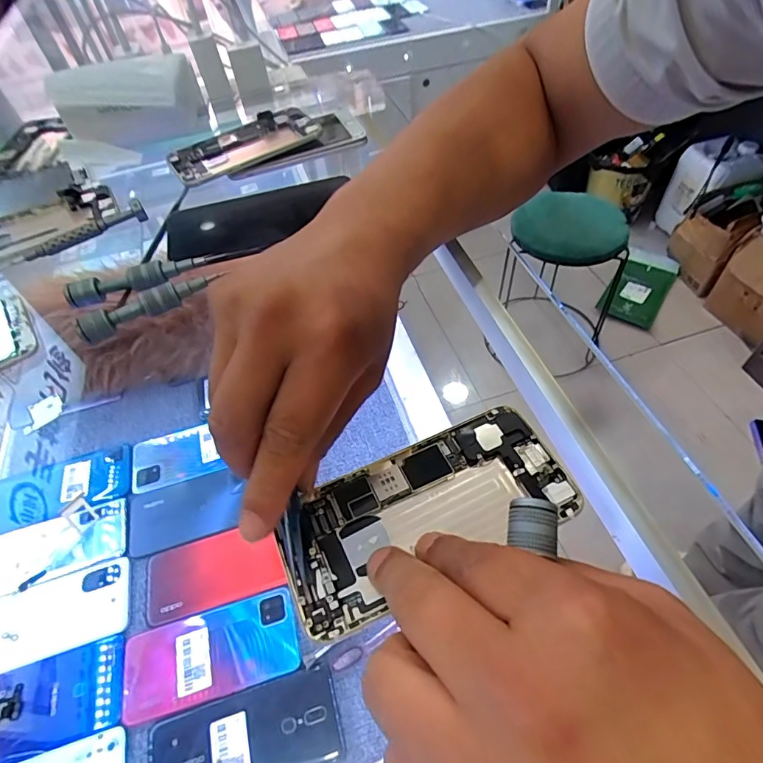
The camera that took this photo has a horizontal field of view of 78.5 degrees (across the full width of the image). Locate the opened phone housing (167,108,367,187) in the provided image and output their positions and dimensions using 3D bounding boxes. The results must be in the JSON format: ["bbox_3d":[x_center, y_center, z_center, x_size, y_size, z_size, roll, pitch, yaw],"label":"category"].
[{"bbox_3d":[-0.108,-0.227,0.446,0.176,0.024,0.069,-25,54,-13],"label":"opened phone housing"}]

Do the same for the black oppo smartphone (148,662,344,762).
[{"bbox_3d":[-0.116,0.305,0.394,0.158,0.004,0.073,-17,53,-7],"label":"black oppo smartphone"}]

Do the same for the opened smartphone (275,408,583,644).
[{"bbox_3d":[0.020,0.060,0.222,0.135,0.006,0.064,-25,54,-12],"label":"opened smartphone"}]

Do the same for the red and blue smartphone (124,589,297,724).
[{"bbox_3d":[-0.161,0.253,0.437,0.162,0.011,0.074,-16,52,-6],"label":"red and blue smartphone"}]

